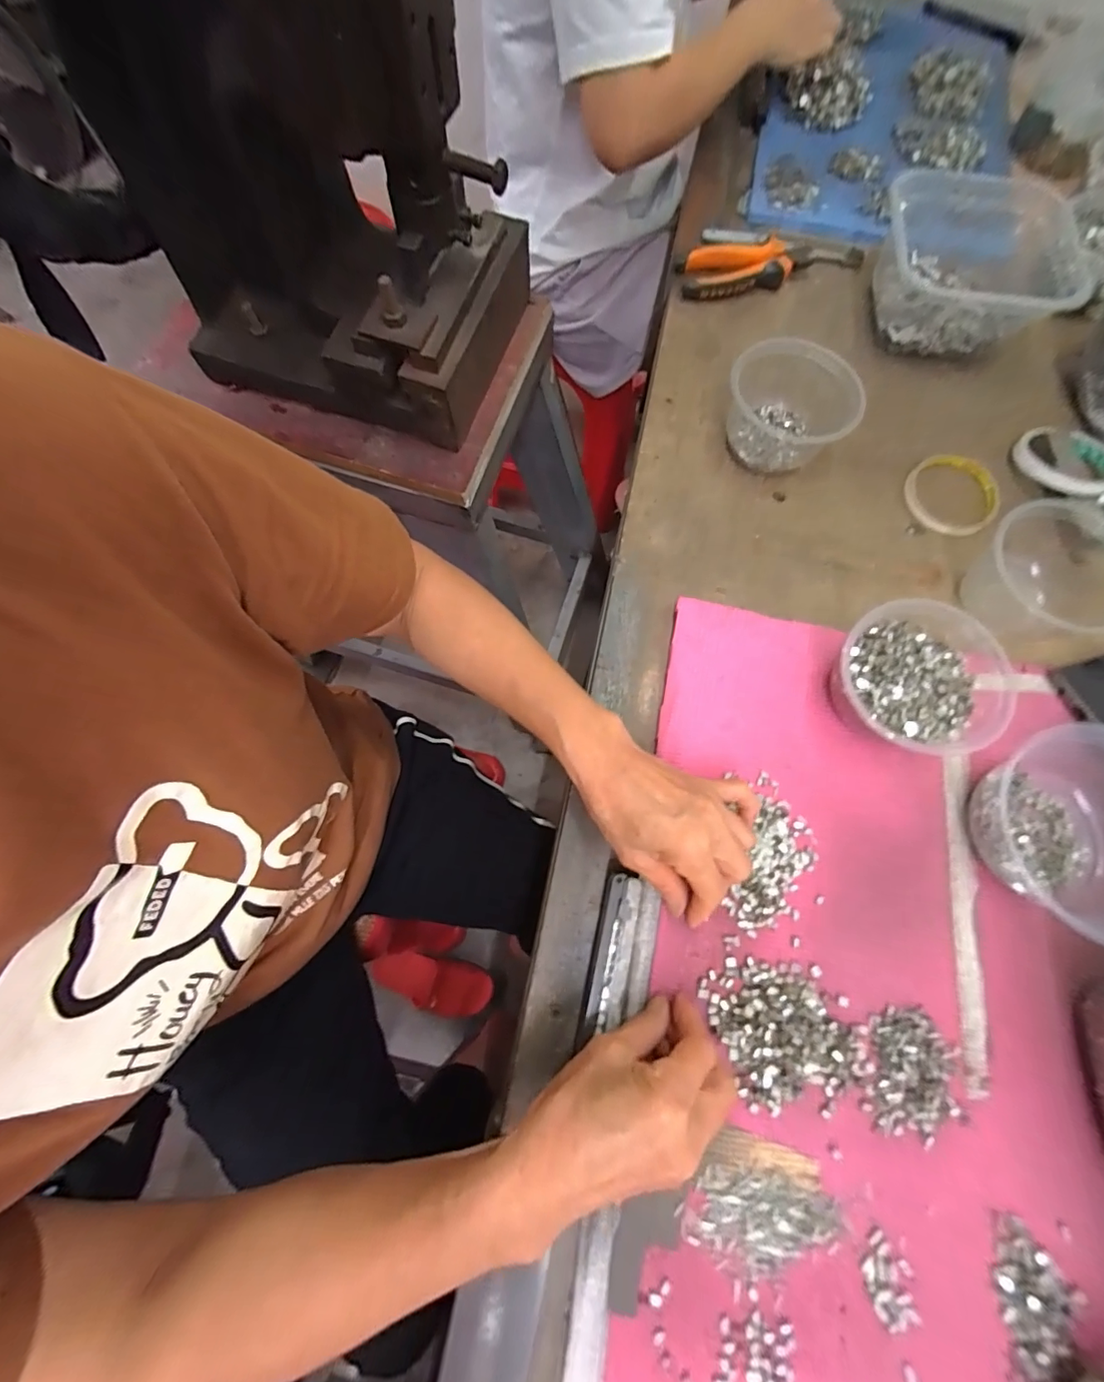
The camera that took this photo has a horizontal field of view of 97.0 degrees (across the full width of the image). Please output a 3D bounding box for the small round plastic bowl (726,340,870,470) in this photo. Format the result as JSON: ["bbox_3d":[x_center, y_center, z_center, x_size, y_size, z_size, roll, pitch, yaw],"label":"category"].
[{"bbox_3d":[0.217,-0.262,0.452,0.107,0.062,0.106,-15,73,-4],"label":"small round plastic bowl"}]

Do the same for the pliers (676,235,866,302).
[{"bbox_3d":[0.242,-0.470,0.536,0.209,0.026,0.051,-15,73,-4],"label":"pliers"}]

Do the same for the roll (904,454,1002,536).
[{"bbox_3d":[0.382,-0.190,0.463,0.089,0.007,0.081,0,72,1],"label":"roll"}]

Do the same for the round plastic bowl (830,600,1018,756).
[{"bbox_3d":[0.268,-0.007,0.362,0.107,0.064,0.108,0,72,1],"label":"round plastic bowl"}]

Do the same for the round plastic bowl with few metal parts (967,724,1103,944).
[{"bbox_3d":[0.380,0.090,0.335,0.162,0.060,0.134,-15,73,-4],"label":"round plastic bowl with few metal parts"}]

